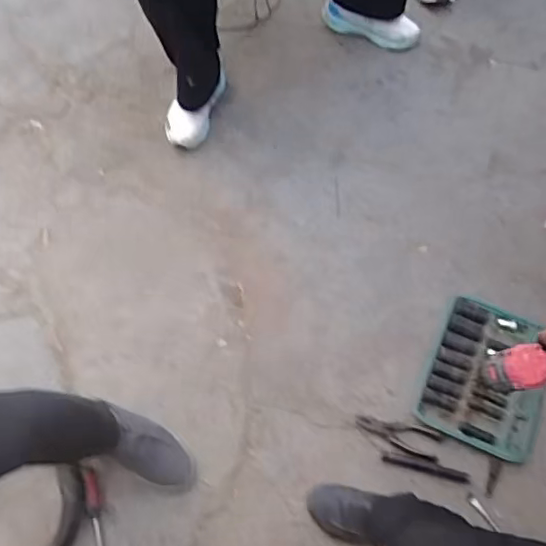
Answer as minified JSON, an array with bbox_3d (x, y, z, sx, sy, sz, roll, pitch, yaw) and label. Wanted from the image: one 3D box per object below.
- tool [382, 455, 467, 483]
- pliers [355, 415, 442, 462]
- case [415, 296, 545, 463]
[{"bbox_3d":[0.320,0.411,1.216,0.177,0.010,0.018,14,66,3],"label":"tool"},{"bbox_3d":[0.267,0.352,1.244,0.178,0.008,0.064,16,67,7],"label":"pliers"},{"bbox_3d":[0.473,0.227,1.290,0.255,0.042,0.322,21,68,9],"label":"case"}]

